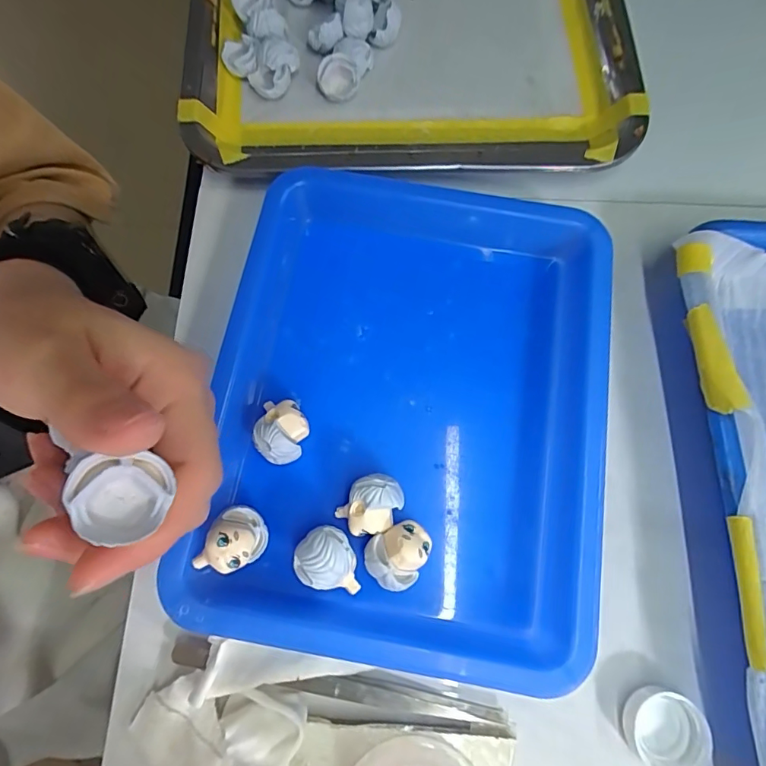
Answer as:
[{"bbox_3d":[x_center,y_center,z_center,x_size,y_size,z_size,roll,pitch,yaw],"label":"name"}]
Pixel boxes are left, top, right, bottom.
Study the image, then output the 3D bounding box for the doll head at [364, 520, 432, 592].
[{"bbox_3d":[0.007,0.074,0.198,0.028,0.023,0.024,-25,74,-7],"label":"doll head"}]

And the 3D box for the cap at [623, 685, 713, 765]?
[{"bbox_3d":[0.116,0.142,0.189,0.030,0.009,0.030,0,73,1],"label":"cap"}]

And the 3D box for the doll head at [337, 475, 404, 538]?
[{"bbox_3d":[-0.005,0.054,0.202,0.022,0.022,0.027,35,76,11],"label":"doll head"}]

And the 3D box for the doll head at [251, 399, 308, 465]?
[{"bbox_3d":[-0.045,0.023,0.211,0.021,0.024,0.028,17,74,6],"label":"doll head"}]

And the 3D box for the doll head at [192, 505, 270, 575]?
[{"bbox_3d":[-0.062,0.067,0.197,0.021,0.028,0.028,24,74,8],"label":"doll head"}]

